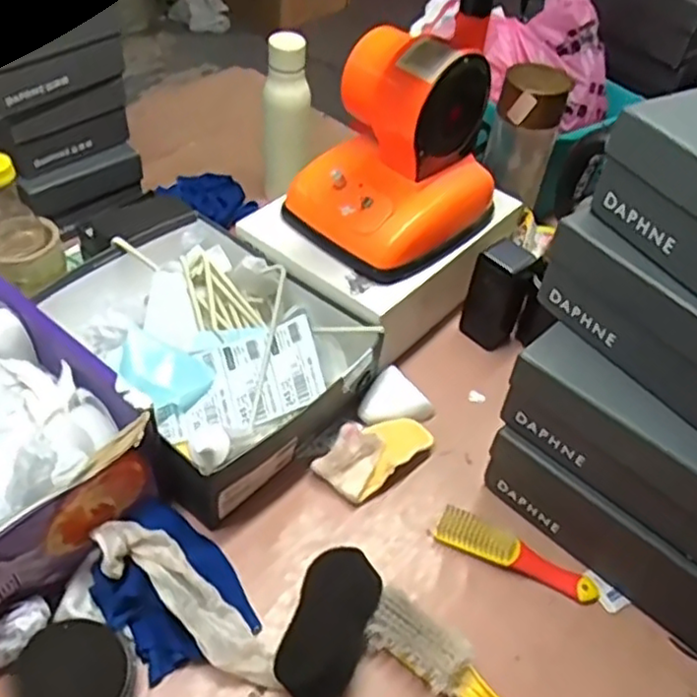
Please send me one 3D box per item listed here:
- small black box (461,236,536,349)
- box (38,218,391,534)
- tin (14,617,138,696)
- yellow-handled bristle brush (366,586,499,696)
[{"bbox_3d":[0.178,-0.062,0.840,0.058,0.129,0.048,35,53,24],"label":"small black box"},{"bbox_3d":[-0.166,-0.006,0.764,0.340,0.095,0.266,33,53,23],"label":"box"},{"bbox_3d":[-0.218,0.263,0.558,0.090,0.021,0.082,3,47,-3],"label":"tin"},{"bbox_3d":[0.113,0.286,0.578,0.219,0.033,0.047,31,52,21],"label":"yellow-handled bristle brush"}]

